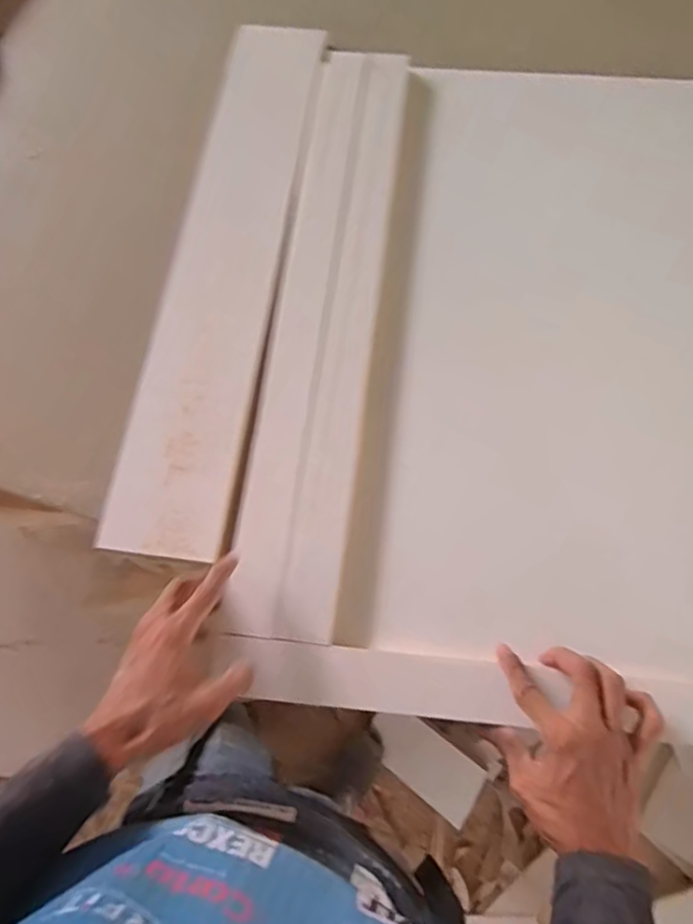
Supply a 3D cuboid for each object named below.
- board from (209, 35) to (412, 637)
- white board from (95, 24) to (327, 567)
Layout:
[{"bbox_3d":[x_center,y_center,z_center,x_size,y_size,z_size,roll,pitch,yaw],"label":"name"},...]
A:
[{"bbox_3d":[-0.022,-0.174,0.674,0.118,0.024,0.704,7,71,3],"label":"board"},{"bbox_3d":[-0.138,-0.230,0.701,0.124,0.017,0.675,7,72,2],"label":"white board"}]

